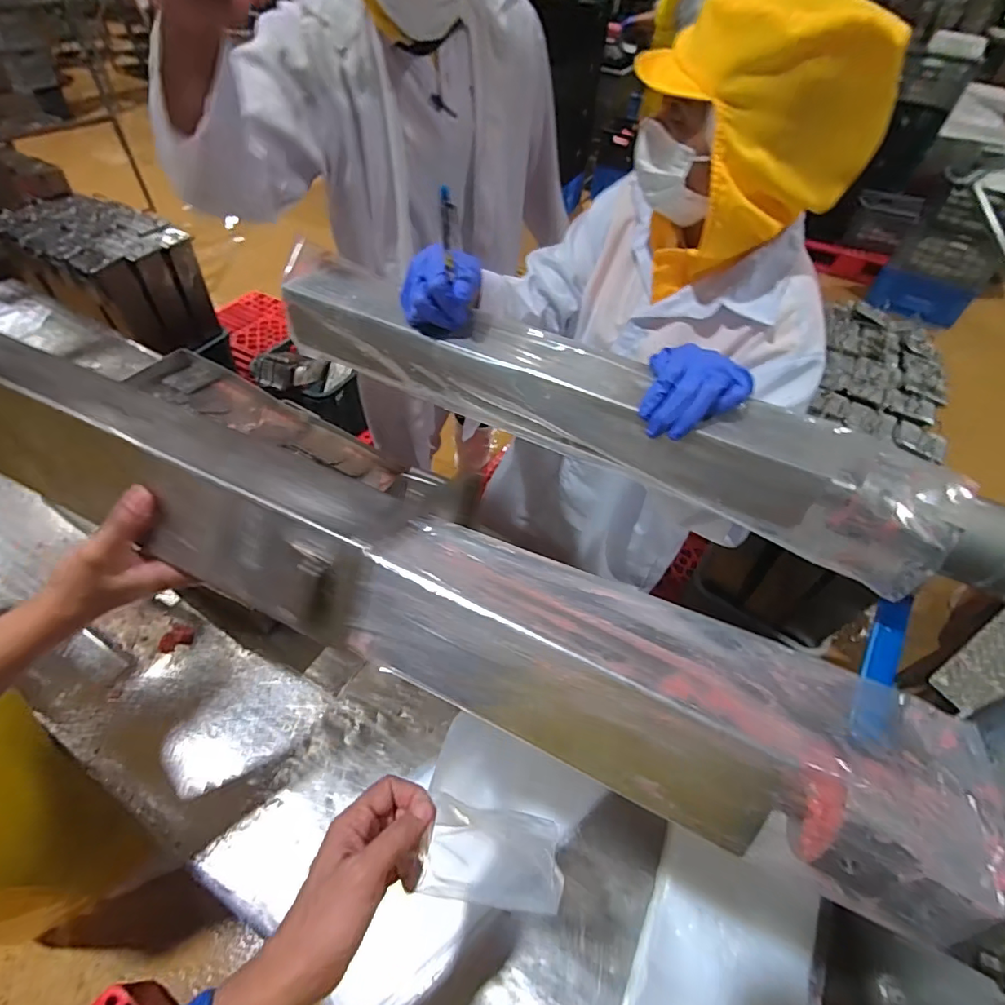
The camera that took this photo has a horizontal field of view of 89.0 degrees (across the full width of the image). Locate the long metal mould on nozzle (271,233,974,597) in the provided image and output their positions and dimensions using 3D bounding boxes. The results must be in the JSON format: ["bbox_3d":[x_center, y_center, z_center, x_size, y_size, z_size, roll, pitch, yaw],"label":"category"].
[{"bbox_3d":[0.063,-0.109,0.541,0.714,0.109,0.084,25,52,14],"label":"long metal mould on nozzle"}]

